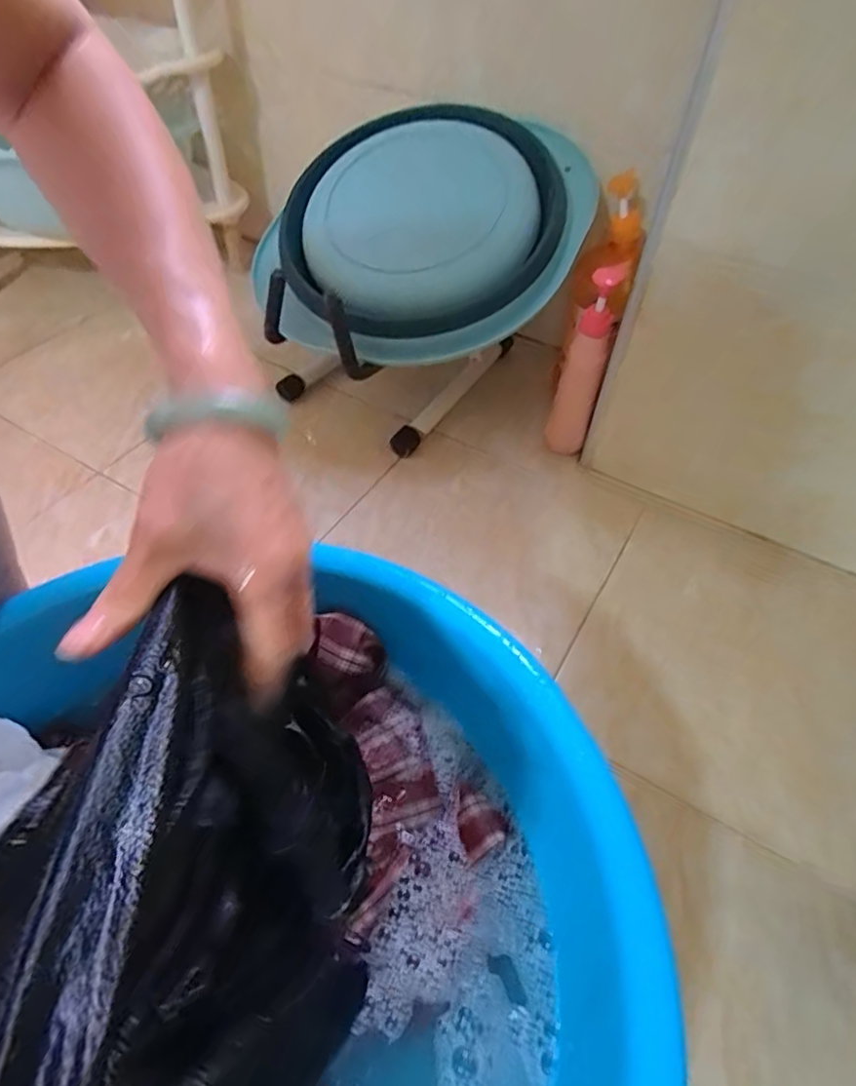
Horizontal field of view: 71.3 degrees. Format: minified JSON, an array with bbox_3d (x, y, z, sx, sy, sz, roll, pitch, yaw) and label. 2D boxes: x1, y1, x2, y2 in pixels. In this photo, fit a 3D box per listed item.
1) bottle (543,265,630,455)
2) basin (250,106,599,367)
[{"bbox_3d":[0.182,-0.207,0.711,0.050,0.219,0.053,13,50,8],"label":"bottle"},{"bbox_3d":[-0.006,-0.362,0.706,0.343,0.064,0.328,-2,76,8],"label":"basin"}]

